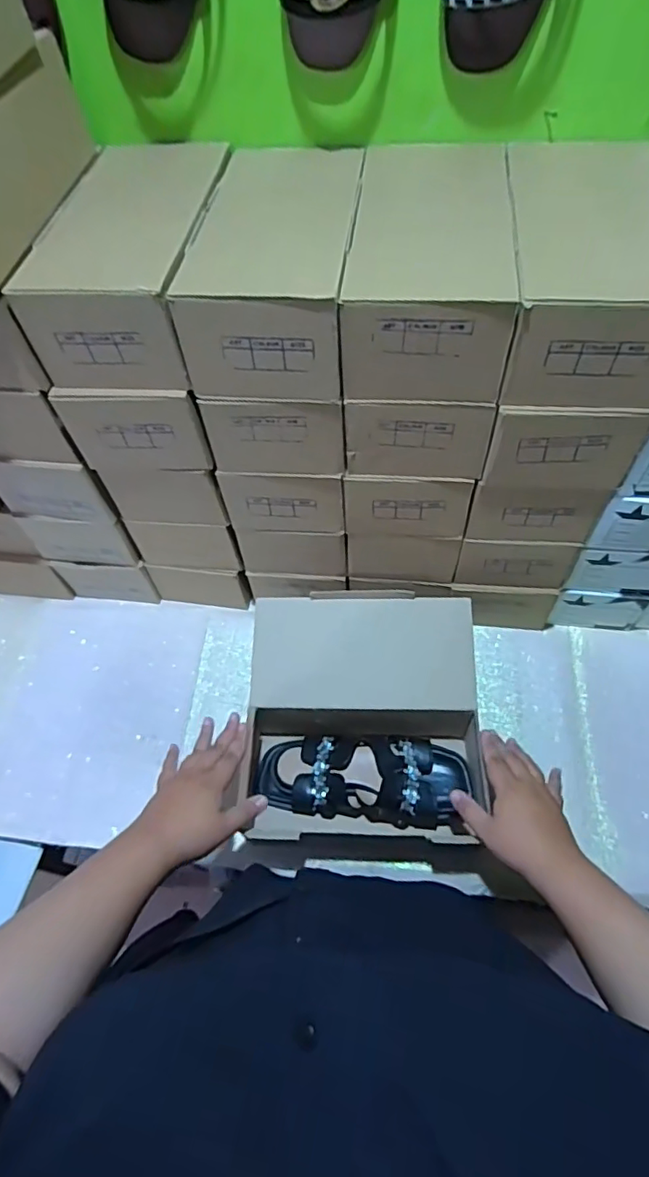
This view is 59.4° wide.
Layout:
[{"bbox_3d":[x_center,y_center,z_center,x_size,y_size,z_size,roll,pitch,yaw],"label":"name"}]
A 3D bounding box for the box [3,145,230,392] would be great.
[{"bbox_3d":[-0.181,-0.323,0.566,0.138,0.099,0.260,5,57,6],"label":"box"}]

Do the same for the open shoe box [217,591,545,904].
[{"bbox_3d":[0.052,0.175,0.694,0.283,0.151,0.297,2,57,4],"label":"open shoe box"}]

